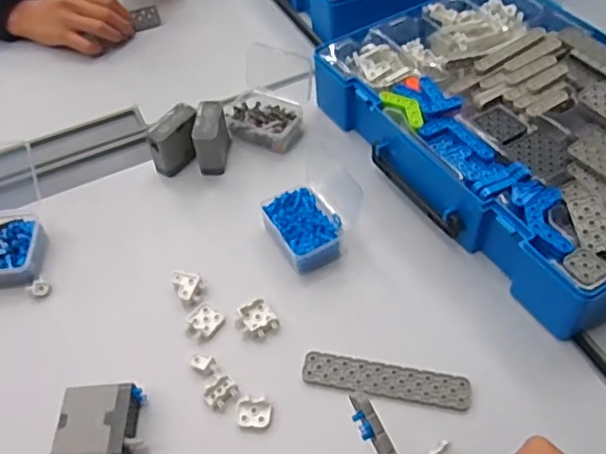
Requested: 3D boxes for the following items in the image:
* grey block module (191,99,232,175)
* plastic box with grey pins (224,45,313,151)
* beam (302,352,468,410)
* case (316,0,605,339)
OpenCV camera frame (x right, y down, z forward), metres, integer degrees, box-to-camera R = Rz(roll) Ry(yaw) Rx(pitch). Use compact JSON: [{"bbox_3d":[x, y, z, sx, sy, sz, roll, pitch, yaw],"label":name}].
[{"bbox_3d":[-0.091,-0.091,0.609,0.027,0.055,0.053,-1,50,4],"label":"grey block module"},{"bbox_3d":[-0.039,-0.131,0.630,0.083,0.068,0.074,17,53,17],"label":"plastic box with grey pins"},{"bbox_3d":[0.062,0.116,0.464,0.125,0.004,0.027,8,51,11],"label":"beam"},{"bbox_3d":[0.212,-0.097,0.591,0.275,0.075,0.371,-27,53,-17],"label":"case"}]

